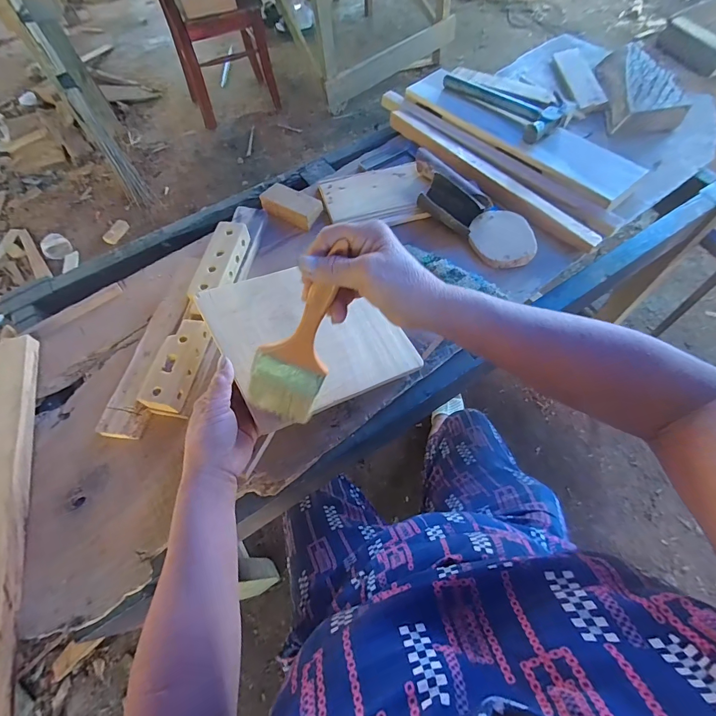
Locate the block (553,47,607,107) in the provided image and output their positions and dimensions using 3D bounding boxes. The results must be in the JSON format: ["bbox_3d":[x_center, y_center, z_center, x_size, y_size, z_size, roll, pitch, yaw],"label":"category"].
[{"bbox_3d":[0.454,-0.580,0.778,0.061,0.017,0.217,-2,61,2],"label":"block"}]

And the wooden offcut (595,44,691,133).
[{"bbox_3d":[0.537,-0.530,0.732,0.120,0.057,0.263,5,62,5],"label":"wooden offcut"}]

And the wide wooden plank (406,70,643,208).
[{"bbox_3d":[0.281,-0.407,0.664,0.112,0.021,0.432,-38,66,-14],"label":"wide wooden plank"}]

